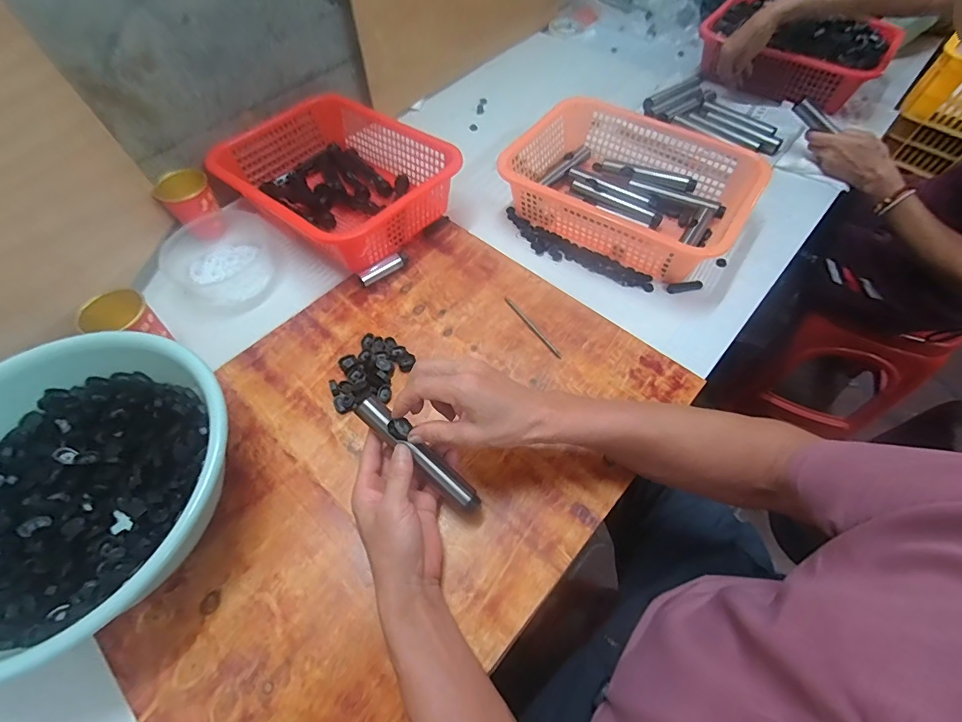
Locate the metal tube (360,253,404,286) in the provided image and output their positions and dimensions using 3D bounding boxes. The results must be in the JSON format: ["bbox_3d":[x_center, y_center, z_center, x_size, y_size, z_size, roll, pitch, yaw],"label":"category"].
[{"bbox_3d":[-0.138,-0.128,0.619,0.066,0.022,0.018,-38,64,-20],"label":"metal tube"}]

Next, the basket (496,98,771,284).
[{"bbox_3d":[0.207,-0.270,0.662,0.340,0.077,0.241,31,64,19],"label":"basket"}]

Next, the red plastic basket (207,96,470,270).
[{"bbox_3d":[-0.221,-0.278,0.676,0.311,0.088,0.244,35,65,21],"label":"red plastic basket"}]

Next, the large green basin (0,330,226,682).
[{"bbox_3d":[-0.380,0.109,0.410,0.266,0.137,0.279,-1,58,1],"label":"large green basin"}]

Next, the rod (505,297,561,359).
[{"bbox_3d":[0.065,-0.045,0.567,0.007,0.004,0.116,-30,62,-16],"label":"rod"}]

